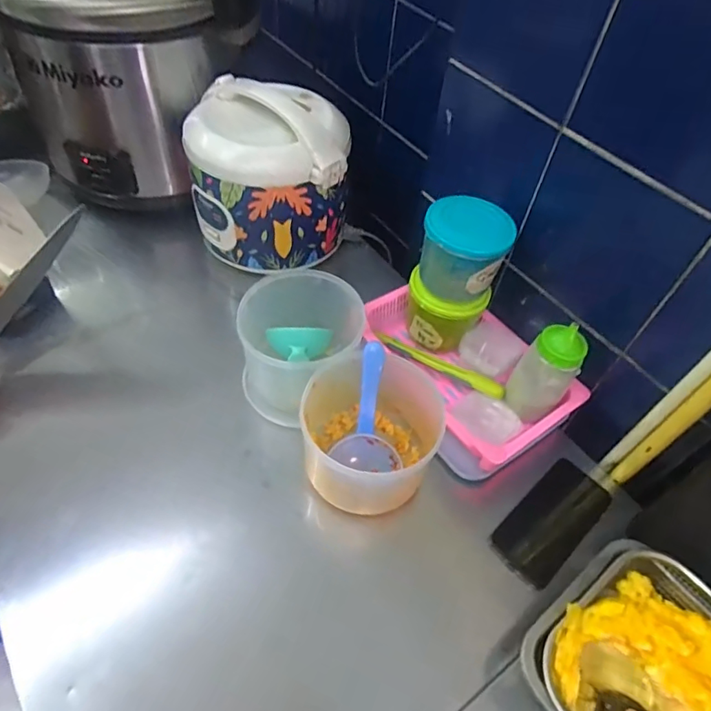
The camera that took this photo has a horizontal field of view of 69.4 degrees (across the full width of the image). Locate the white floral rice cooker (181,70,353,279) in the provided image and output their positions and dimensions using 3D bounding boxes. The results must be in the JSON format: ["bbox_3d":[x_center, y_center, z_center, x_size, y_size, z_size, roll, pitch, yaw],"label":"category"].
[{"bbox_3d":[-0.135,-0.283,0.822,0.230,0.208,0.194,0,52,-6],"label":"white floral rice cooker"}]

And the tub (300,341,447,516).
[{"bbox_3d":[0.016,0.085,0.633,0.158,0.130,0.174,6,52,-1],"label":"tub"}]

